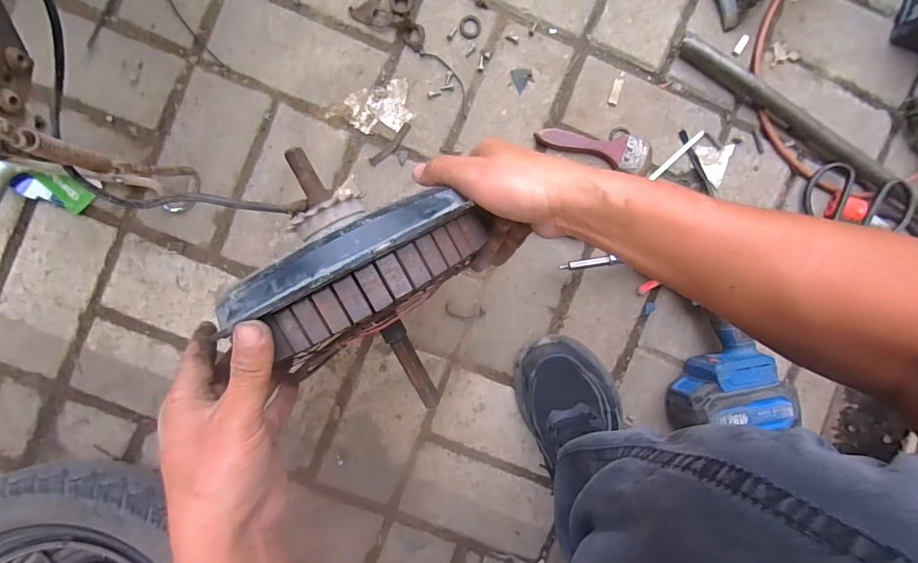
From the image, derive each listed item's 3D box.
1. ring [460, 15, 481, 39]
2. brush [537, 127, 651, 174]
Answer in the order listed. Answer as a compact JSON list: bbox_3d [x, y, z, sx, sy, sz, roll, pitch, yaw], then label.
[{"bbox_3d":[0.013,-0.294,0.495,0.025,0.004,0.026,0,92,-3],"label":"ring"},{"bbox_3d":[0.157,-0.160,0.500,0.132,0.019,0.039,16,91,-4],"label":"brush"}]

